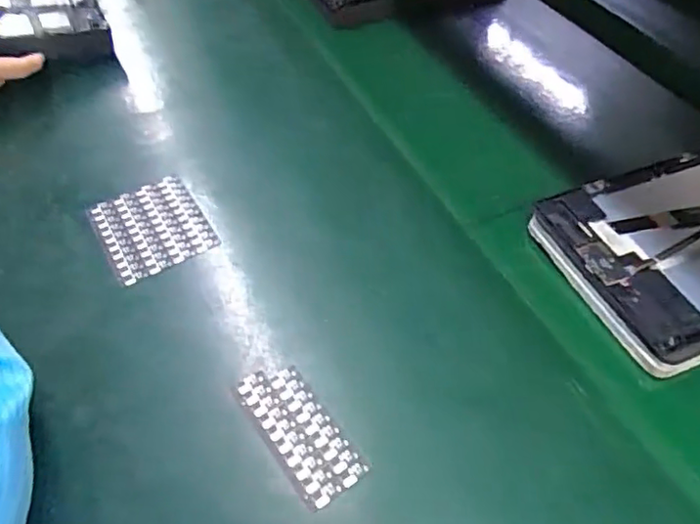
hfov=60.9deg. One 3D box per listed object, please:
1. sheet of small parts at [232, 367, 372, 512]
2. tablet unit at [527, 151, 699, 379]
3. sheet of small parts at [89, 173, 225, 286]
[{"bbox_3d":[-0.032,0.105,0.376,0.041,0.008,0.096,-32,55,-22],"label":"sheet of small parts"},{"bbox_3d":[0.275,-0.019,0.448,0.232,0.028,0.153,-19,51,-13],"label":"tablet unit"},{"bbox_3d":[-0.163,-0.030,0.488,0.082,0.010,0.092,-27,53,-18],"label":"sheet of small parts"}]

